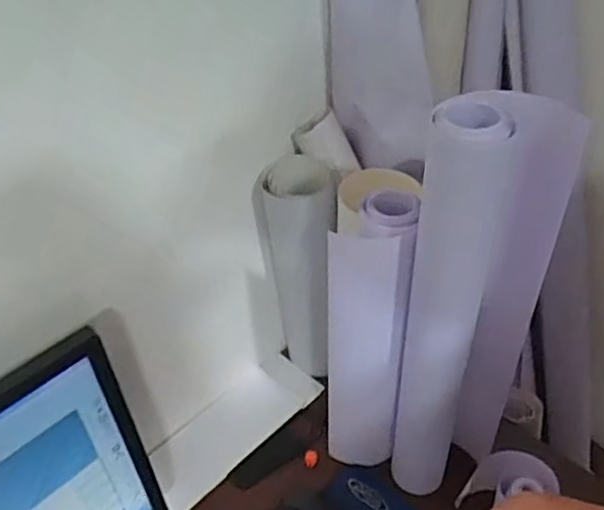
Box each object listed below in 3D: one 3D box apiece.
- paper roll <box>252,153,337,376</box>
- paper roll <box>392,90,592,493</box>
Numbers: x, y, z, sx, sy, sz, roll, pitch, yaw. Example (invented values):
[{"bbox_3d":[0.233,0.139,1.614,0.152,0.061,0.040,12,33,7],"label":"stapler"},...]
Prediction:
[{"bbox_3d":[-0.004,0.028,0.782,0.090,0.307,0.065,3,41,5],"label":"paper roll"},{"bbox_3d":[0.162,0.068,0.608,0.105,0.474,0.095,15,43,18],"label":"paper roll"}]

